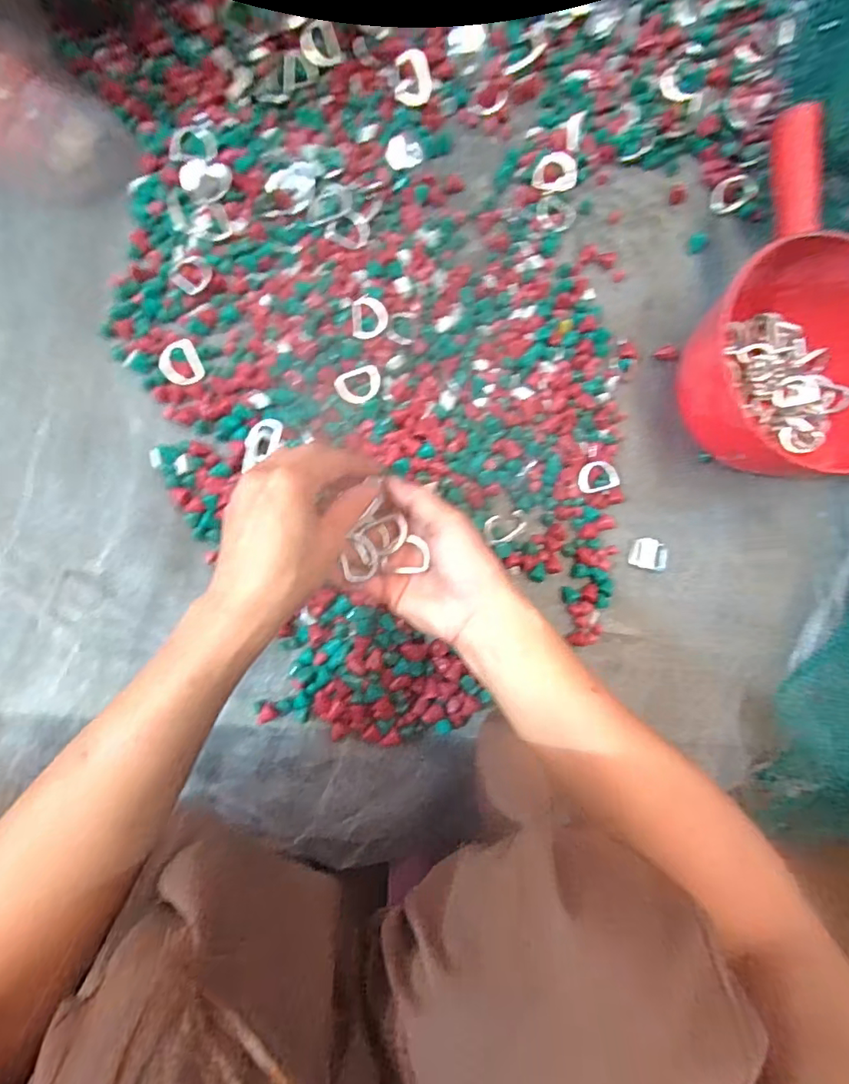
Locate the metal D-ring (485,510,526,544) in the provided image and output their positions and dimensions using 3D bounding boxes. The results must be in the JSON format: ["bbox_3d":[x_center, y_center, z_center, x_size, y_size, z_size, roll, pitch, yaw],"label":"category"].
[{"bbox_3d":[0.072,-0.013,0.447,0.040,0.007,0.024,-17,78,-12],"label":"metal D-ring"}]

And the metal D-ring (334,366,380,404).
[{"bbox_3d":[-0.053,-0.130,0.429,0.037,0.007,0.029,-24,89,-5],"label":"metal D-ring"}]

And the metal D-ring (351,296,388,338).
[{"bbox_3d":[-0.046,-0.188,0.435,0.029,0.007,0.034,-2,87,-4],"label":"metal D-ring"}]

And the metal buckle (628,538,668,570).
[{"bbox_3d":[0.201,0.011,0.461,0.033,0.004,0.026,14,87,-5],"label":"metal buckle"}]

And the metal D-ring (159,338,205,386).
[{"bbox_3d":[-0.203,-0.148,0.430,0.031,0.004,0.035,-28,114,-12],"label":"metal D-ring"}]

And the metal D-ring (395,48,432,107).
[{"bbox_3d":[-0.009,-0.407,0.453,0.032,0.005,0.039,-1,109,-12],"label":"metal D-ring"}]

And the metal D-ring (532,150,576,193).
[{"bbox_3d":[0.116,-0.328,0.457,0.039,0.005,0.028,-2,117,-2],"label":"metal D-ring"}]

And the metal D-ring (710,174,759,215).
[{"bbox_3d":[0.288,-0.325,0.480,0.038,0.004,0.029,-14,94,23],"label":"metal D-ring"}]

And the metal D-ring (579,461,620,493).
[{"bbox_3d":[0.152,-0.056,0.445,0.038,0.007,0.027,-3,94,-16],"label":"metal D-ring"}]

